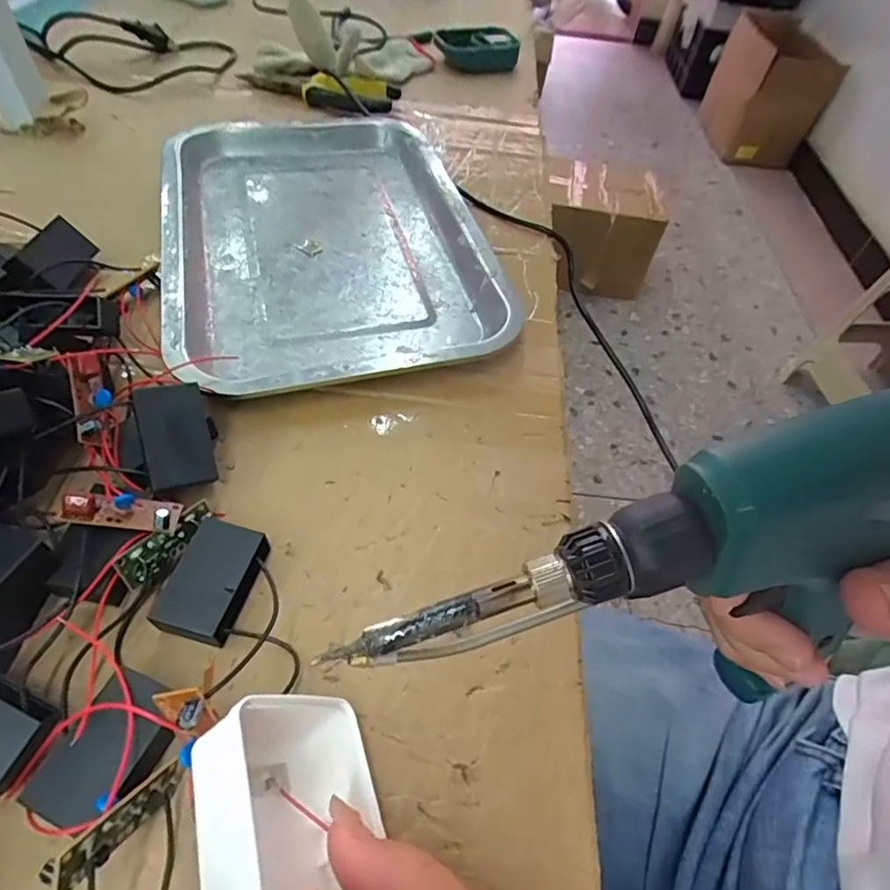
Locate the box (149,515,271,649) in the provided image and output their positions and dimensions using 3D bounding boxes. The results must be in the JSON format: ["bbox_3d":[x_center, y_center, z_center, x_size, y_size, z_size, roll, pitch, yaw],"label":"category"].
[{"bbox_3d":[-0.099,0.059,0.233,0.034,0.018,0.049,13,54,5],"label":"box"}]

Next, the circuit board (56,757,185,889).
[{"bbox_3d":[-0.101,0.119,0.172,0.005,0.014,0.046,24,12,13],"label":"circuit board"}]

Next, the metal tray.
[{"bbox_3d":[-0.084,-0.153,0.386,0.209,0.022,0.301,-11,55,-12],"label":"metal tray"}]

